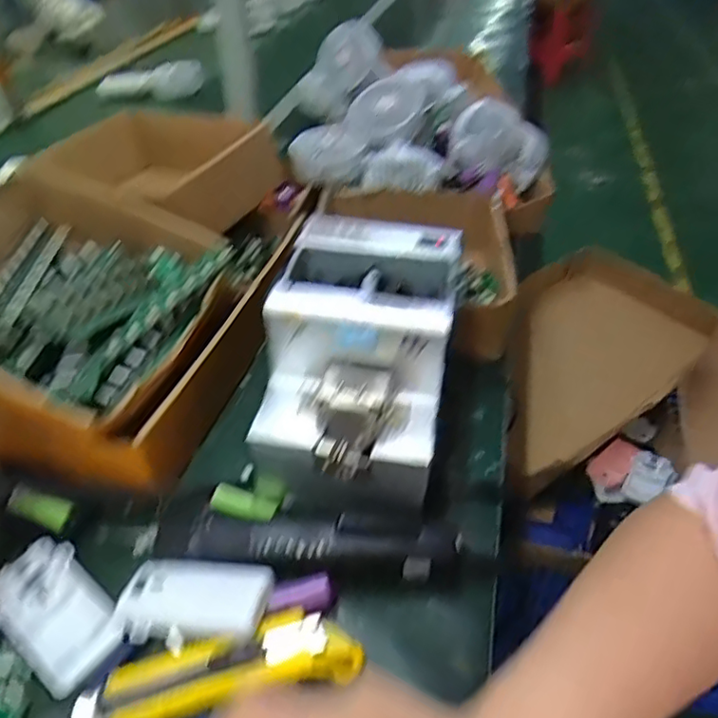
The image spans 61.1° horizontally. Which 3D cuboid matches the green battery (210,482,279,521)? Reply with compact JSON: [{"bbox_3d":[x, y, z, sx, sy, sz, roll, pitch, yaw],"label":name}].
[{"bbox_3d":[-0.083,0.104,0.440,0.050,0.012,0.015,12,42,14],"label":"green battery"}]

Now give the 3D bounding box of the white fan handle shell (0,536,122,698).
[{"bbox_3d":[-0.190,0.156,0.378,0.101,0.019,0.055,30,49,31],"label":"white fan handle shell"}]

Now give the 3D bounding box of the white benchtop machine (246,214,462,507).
[{"bbox_3d":[0.001,-0.006,0.444,0.124,0.119,0.172,9,41,10],"label":"white benchtop machine"}]

